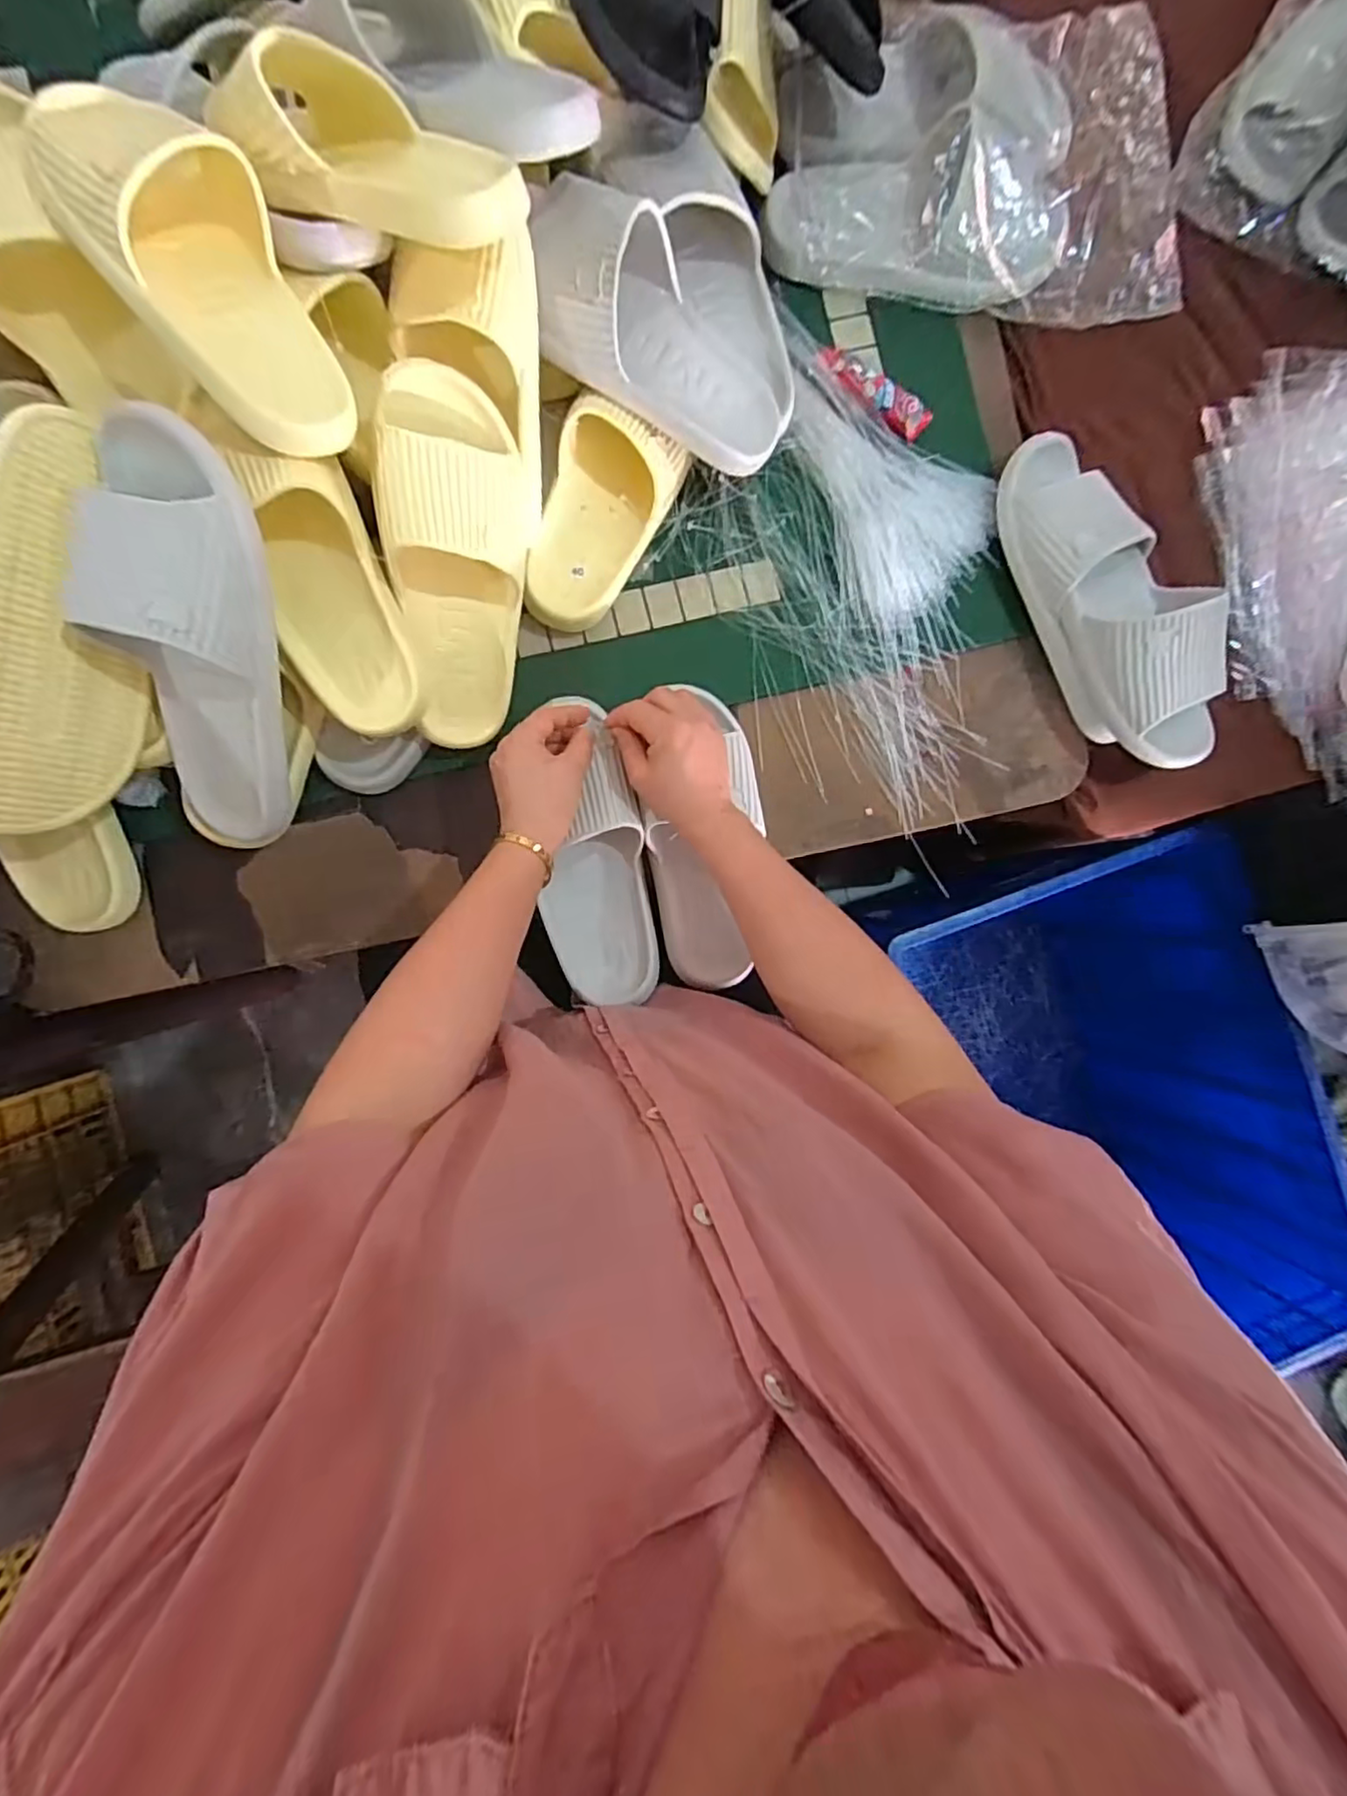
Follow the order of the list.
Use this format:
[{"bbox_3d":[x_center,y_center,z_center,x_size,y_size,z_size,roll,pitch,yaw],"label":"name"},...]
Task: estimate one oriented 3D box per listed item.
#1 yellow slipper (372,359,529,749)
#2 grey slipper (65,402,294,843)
[{"bbox_3d":[-0.161,-0.241,0.485,0.095,0.062,0.250,0,115,-7],"label":"yellow slipper"},{"bbox_3d":[-0.316,-0.157,0.429,0.107,0.073,0.267,4,124,-7],"label":"grey slipper"}]

